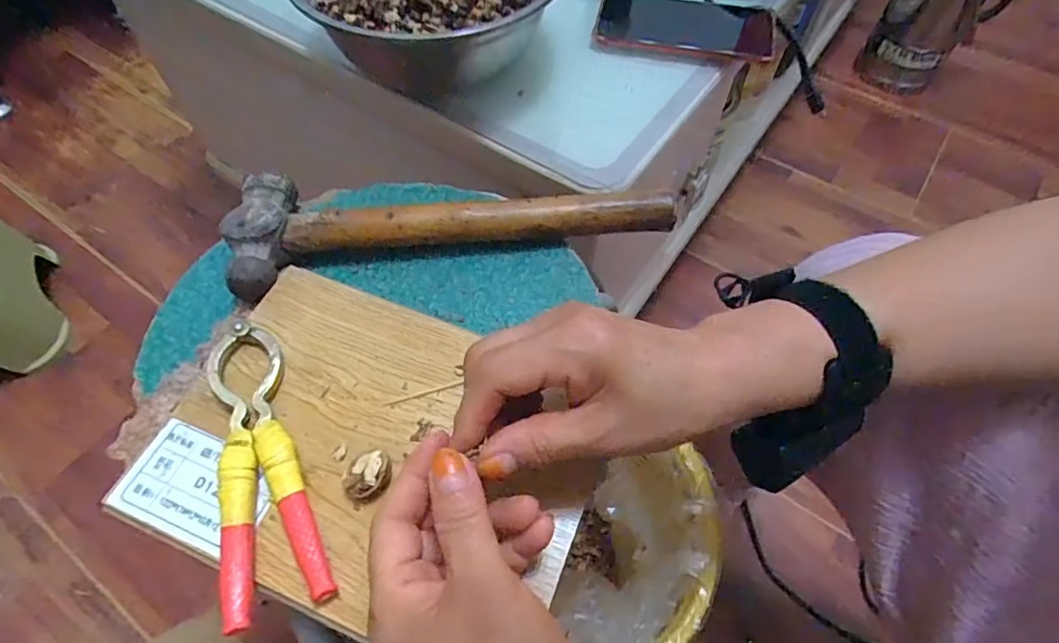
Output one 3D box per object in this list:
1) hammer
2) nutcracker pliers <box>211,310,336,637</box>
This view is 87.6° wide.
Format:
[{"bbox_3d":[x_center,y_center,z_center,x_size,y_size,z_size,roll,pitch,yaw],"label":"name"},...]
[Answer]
[{"bbox_3d":[-0.049,-0.077,0.379,0.291,0.024,0.085,-9,60,-6],"label":"hammer"},{"bbox_3d":[-0.141,0.068,0.290,0.046,0.012,0.162,-18,62,-11],"label":"nutcracker pliers"}]

